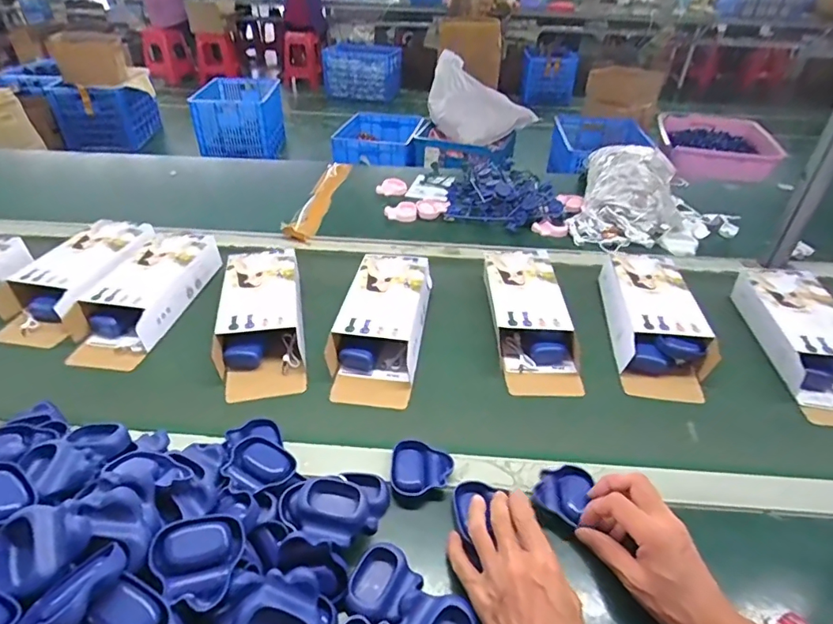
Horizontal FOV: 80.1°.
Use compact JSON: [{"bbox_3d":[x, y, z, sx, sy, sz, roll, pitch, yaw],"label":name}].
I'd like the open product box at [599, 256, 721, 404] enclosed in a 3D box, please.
[{"bbox_3d":[0.331,0.012,0.680,0.113,0.059,0.249,6,39,6],"label":"open product box"}]

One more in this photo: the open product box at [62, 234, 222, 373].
[{"bbox_3d":[-0.390,-0.027,0.703,0.113,0.055,0.246,7,39,6],"label":"open product box"}]

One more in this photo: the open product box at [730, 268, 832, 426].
[{"bbox_3d":[0.505,0.035,0.638,0.107,0.062,0.256,6,39,5],"label":"open product box"}]

